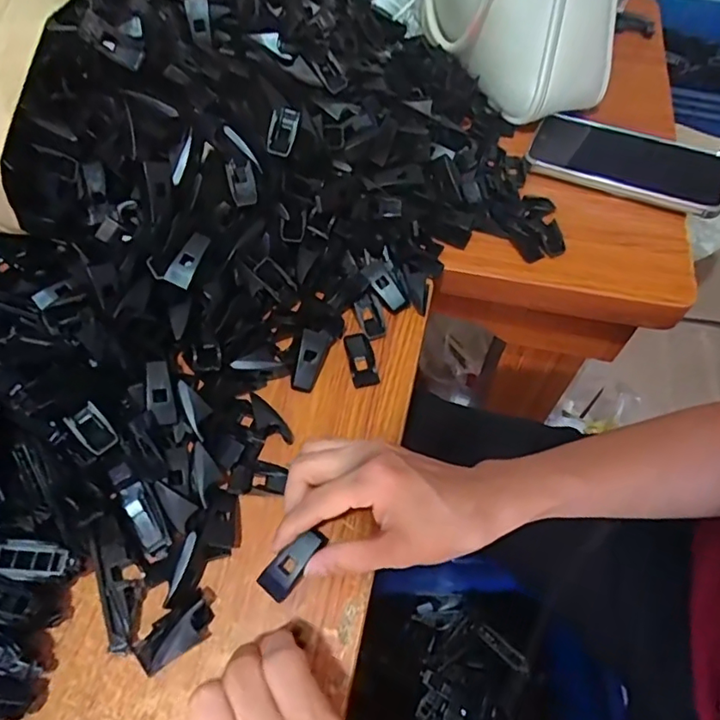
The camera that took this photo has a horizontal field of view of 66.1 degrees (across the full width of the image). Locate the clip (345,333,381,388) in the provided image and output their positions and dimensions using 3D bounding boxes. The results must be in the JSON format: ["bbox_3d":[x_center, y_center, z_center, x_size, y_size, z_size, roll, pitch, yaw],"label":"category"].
[{"bbox_3d":[0.001,0.000,0.396,0.018,0.006,0.043,-12,60,-8],"label":"clip"}]

